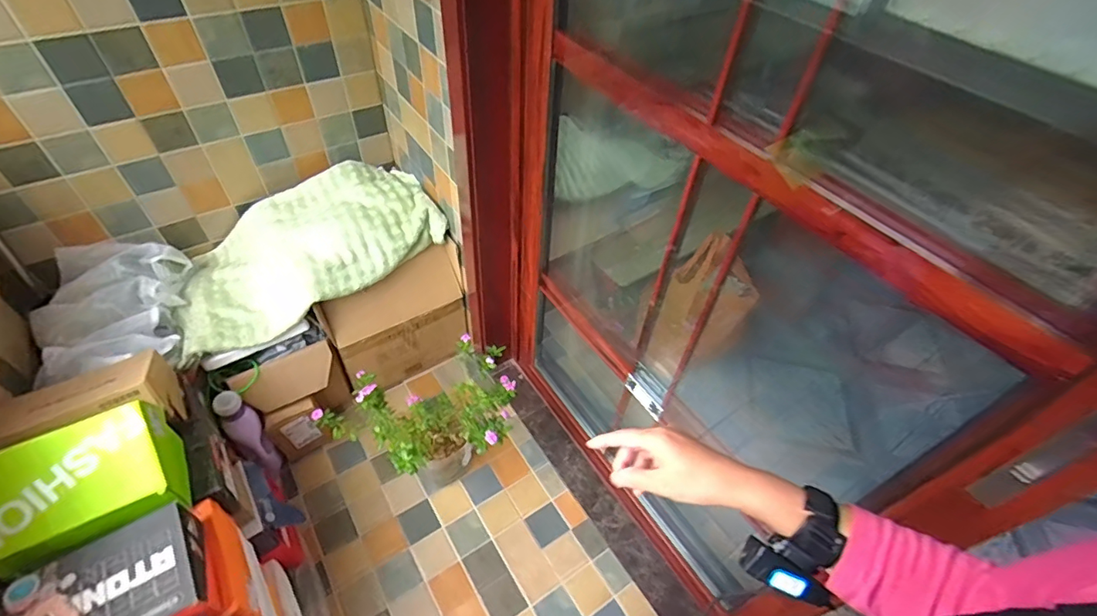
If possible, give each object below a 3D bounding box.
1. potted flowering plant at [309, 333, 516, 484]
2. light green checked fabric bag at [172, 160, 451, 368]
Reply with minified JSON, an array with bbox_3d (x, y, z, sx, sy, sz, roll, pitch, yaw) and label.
[{"bbox_3d":[-0.339,0.367,1.403,0.495,0.411,0.322,-12,51,-14],"label":"potted flowering plant"},{"bbox_3d":[-0.697,-0.186,1.463,0.731,0.189,0.471,-24,55,-23],"label":"light green checked fabric bag"}]

